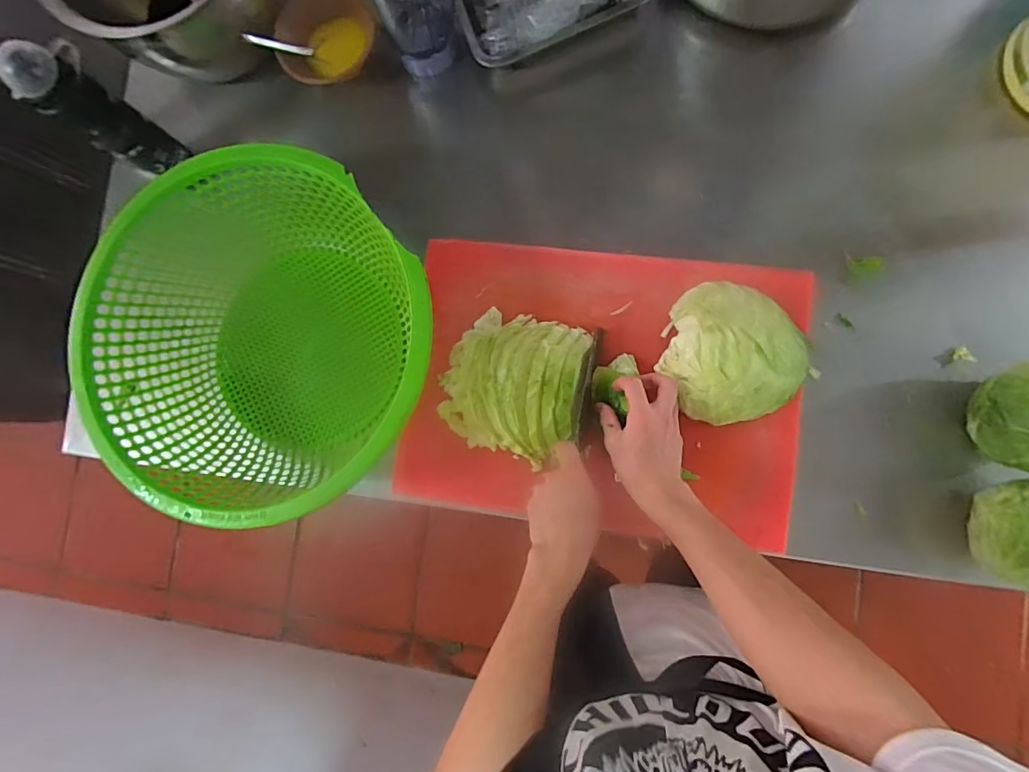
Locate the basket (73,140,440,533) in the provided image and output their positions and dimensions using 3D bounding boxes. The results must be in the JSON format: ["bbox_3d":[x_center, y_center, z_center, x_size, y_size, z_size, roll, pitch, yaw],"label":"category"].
[{"bbox_3d":[-0.310,-0.058,0.610,0.400,0.176,0.429,0,86,7],"label":"basket"}]

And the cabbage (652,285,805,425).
[{"bbox_3d":[0.242,-0.037,0.543,0.143,0.094,0.165,-34,83,4],"label":"cabbage"}]

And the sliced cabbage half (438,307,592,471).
[{"bbox_3d":[-0.004,-0.004,0.588,0.179,0.070,0.177,13,88,8],"label":"sliced cabbage half"}]

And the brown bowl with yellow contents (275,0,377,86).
[{"bbox_3d":[-0.270,-0.504,0.678,0.146,0.041,0.122,-24,84,5],"label":"brown bowl with yellow contents"}]

